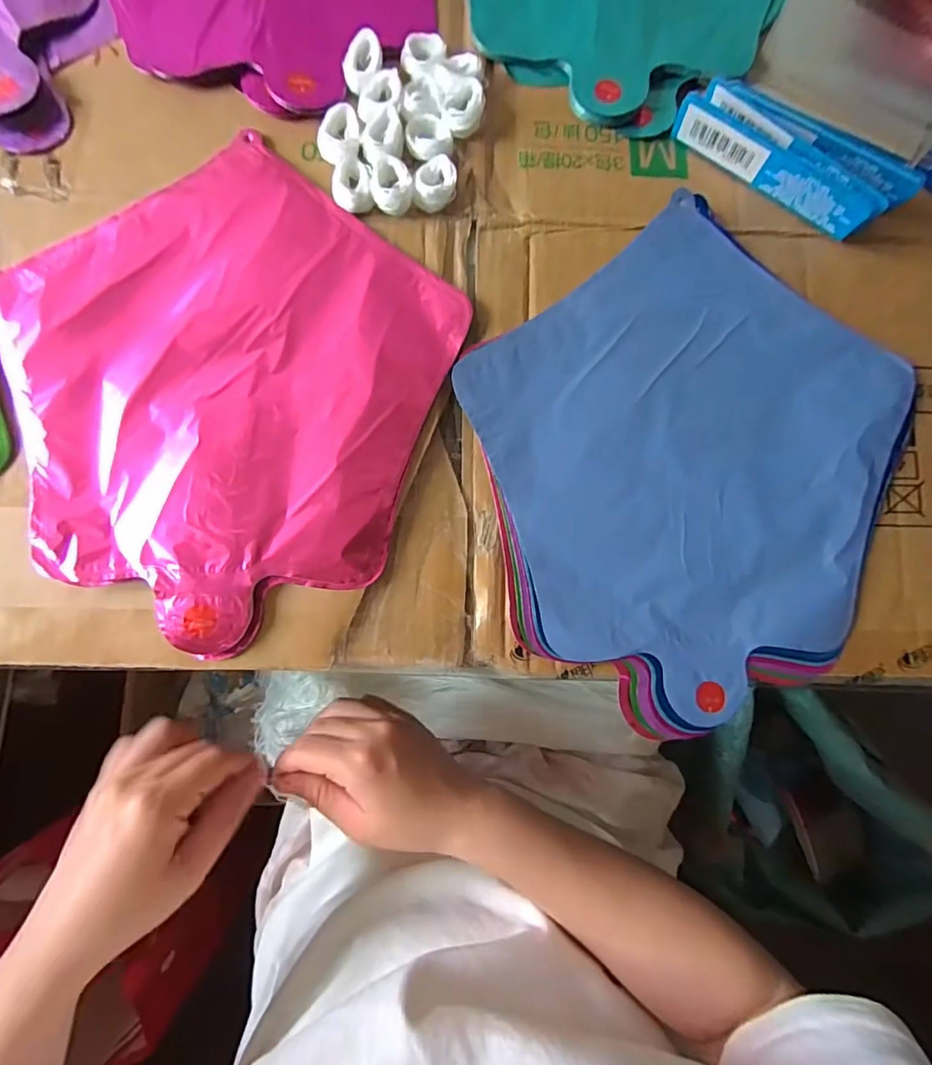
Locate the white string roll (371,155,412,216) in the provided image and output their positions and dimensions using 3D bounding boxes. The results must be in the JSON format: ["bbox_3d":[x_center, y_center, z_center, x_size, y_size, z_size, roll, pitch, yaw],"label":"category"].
[{"bbox_3d":[-0.041,-0.191,0.276,0.022,0.009,0.030,-11,83,-4],"label":"white string roll"}]

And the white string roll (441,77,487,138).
[{"bbox_3d":[-0.001,-0.238,0.285,0.023,0.015,0.030,4,82,-2],"label":"white string roll"}]

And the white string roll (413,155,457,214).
[{"bbox_3d":[-0.017,-0.192,0.280,0.022,0.010,0.028,7,82,-1],"label":"white string roll"}]

